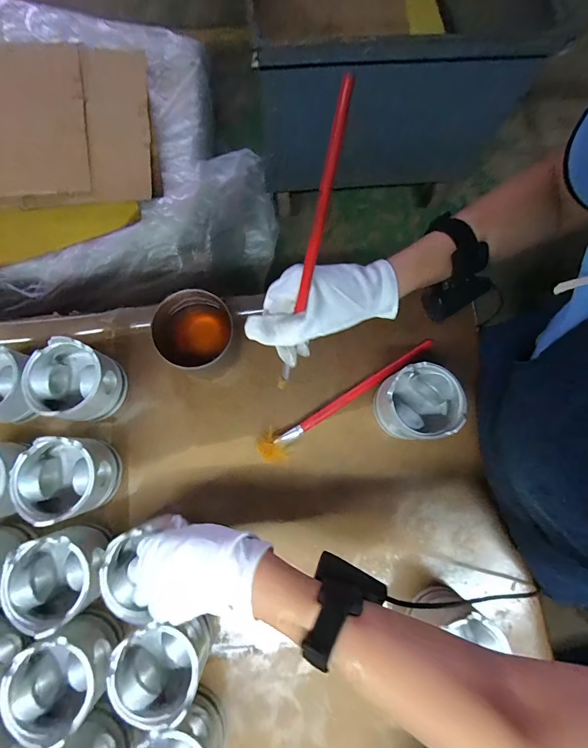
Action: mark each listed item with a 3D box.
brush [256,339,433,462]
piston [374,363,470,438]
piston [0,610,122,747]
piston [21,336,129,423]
[{"bbox_3d":[0.075,0.034,0.493,0.280,0.019,0.039,-30,82,-7],"label":"brush"},{"bbox_3d":[0.157,0.036,0.462,0.090,0.084,0.089,0,80,-1],"label":"piston"},{"bbox_3d":[-0.249,0.325,0.395,0.096,0.072,0.091,0,80,-1],"label":"piston"},{"bbox_3d":[-0.276,0.011,0.465,0.092,0.086,0.093,0,80,-1],"label":"piston"}]

